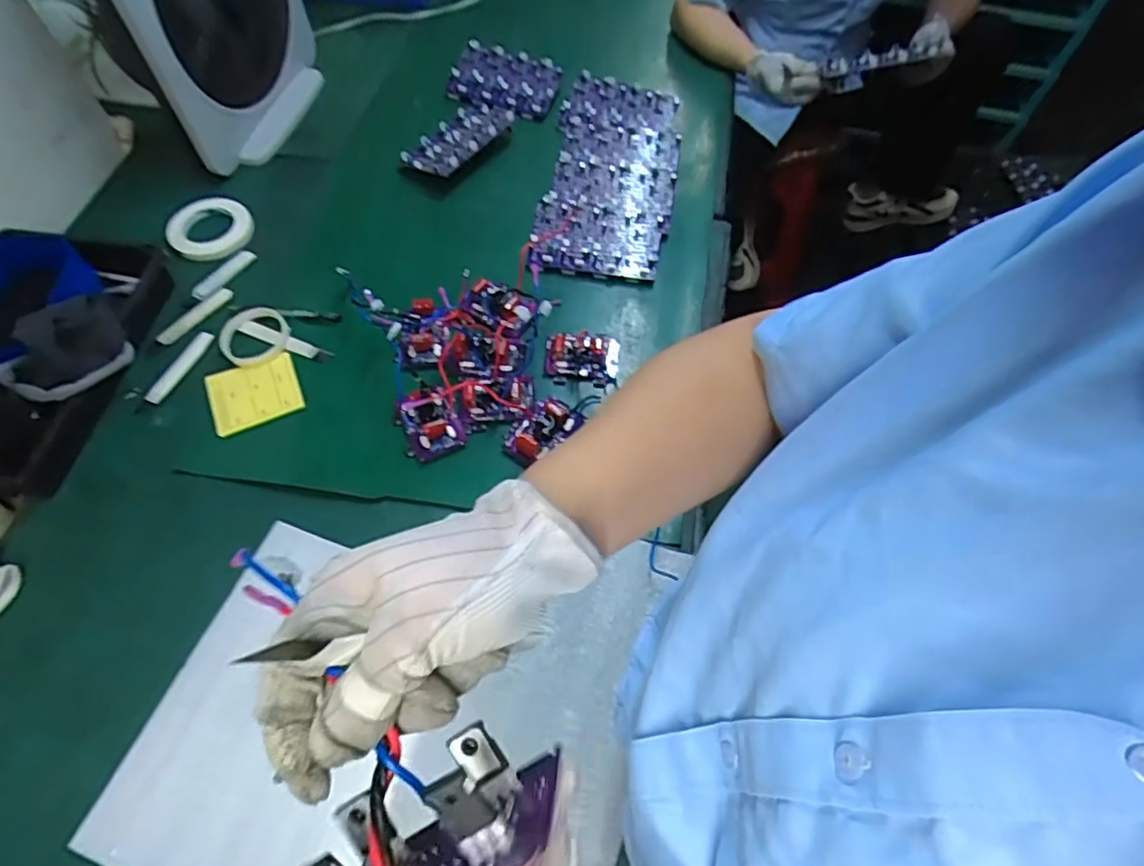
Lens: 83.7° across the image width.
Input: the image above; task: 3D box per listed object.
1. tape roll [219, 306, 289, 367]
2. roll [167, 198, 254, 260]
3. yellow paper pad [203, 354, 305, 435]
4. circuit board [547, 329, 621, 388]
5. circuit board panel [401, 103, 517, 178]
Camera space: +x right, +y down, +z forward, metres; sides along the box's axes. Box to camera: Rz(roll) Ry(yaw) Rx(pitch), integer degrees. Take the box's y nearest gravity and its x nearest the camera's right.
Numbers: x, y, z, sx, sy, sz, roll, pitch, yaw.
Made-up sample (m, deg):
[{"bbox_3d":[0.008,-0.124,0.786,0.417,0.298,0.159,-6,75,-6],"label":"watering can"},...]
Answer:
[{"bbox_3d":[-0.431,-0.132,0.868,0.090,0.016,0.087,0,60,-1],"label":"tape roll"},{"bbox_3d":[-0.554,-0.316,0.975,0.121,0.017,0.121,0,60,-1],"label":"roll"},{"bbox_3d":[-0.415,-0.053,0.834,0.109,0.009,0.103,-22,63,-13],"label":"yellow paper pad"},{"bbox_3d":[0.013,-0.101,0.847,0.096,0.028,0.076,6,60,2],"label":"circuit board"},{"bbox_3d":[-0.185,-0.499,1.075,0.123,0.016,0.196,26,63,28],"label":"circuit board panel"}]

